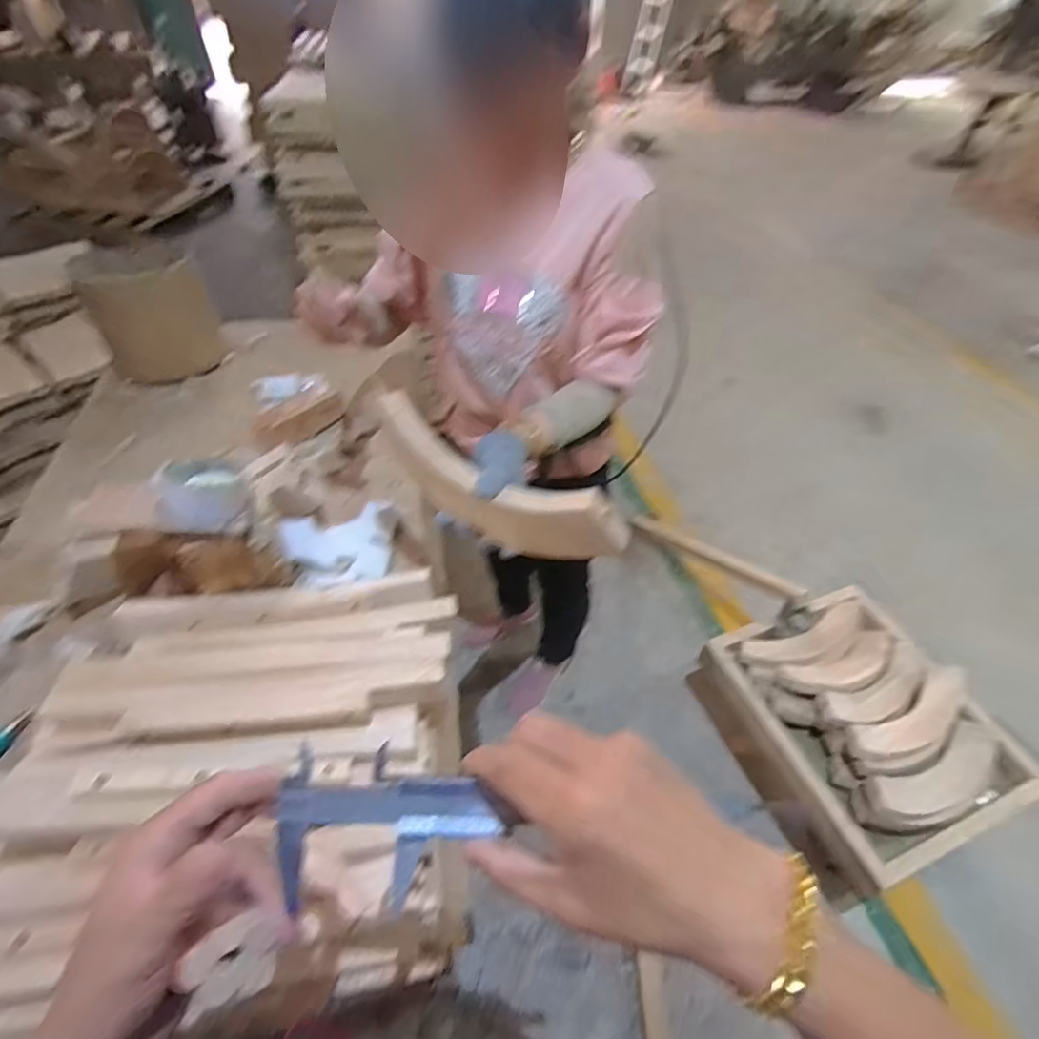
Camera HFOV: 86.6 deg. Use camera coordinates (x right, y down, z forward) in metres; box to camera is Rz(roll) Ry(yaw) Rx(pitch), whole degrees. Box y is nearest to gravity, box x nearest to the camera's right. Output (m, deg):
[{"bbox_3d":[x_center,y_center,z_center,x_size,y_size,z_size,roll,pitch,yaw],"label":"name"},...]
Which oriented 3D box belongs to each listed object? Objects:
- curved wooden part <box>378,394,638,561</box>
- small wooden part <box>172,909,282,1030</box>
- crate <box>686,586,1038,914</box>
[{"bbox_3d":[-0.035,-0.034,0.585,0.312,0.092,0.051,26,52,21],"label":"curved wooden part"},{"bbox_3d":[-0.132,0.202,0.250,0.038,0.036,0.007,-10,4,-29],"label":"small wooden part"},{"bbox_3d":[0.743,0.484,1.268,0.427,0.331,0.538,-17,50,-16],"label":"crate"}]

